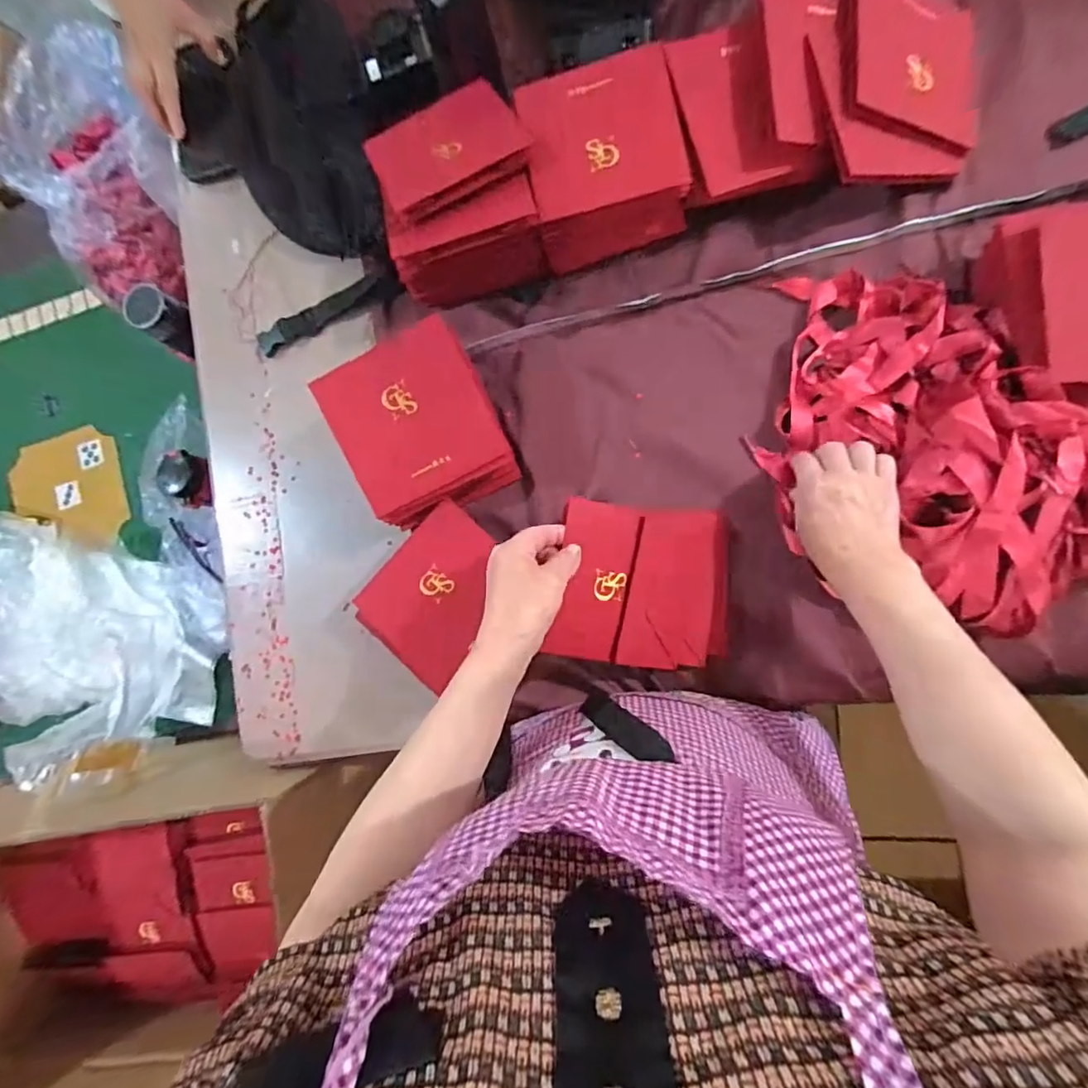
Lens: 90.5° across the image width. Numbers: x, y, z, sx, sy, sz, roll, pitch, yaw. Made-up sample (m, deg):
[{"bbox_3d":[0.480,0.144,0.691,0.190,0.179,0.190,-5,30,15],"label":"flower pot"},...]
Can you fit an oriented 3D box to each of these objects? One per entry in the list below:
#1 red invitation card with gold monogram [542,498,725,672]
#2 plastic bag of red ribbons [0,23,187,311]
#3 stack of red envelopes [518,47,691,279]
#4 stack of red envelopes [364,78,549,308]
[{"bbox_3d":[0.097,0.040,0.500,0.178,0.015,0.144,4,94,-21],"label":"red invitation card with gold monogram"},{"bbox_3d":[-0.592,-0.482,0.734,0.264,0.151,0.250,-33,83,5],"label":"plastic bag of red ribbons"},{"bbox_3d":[0.060,-0.370,0.531,0.140,0.070,0.156,-11,86,8],"label":"stack of red envelopes"},{"bbox_3d":[-0.088,-0.351,0.538,0.152,0.091,0.180,-14,85,7],"label":"stack of red envelopes"}]

